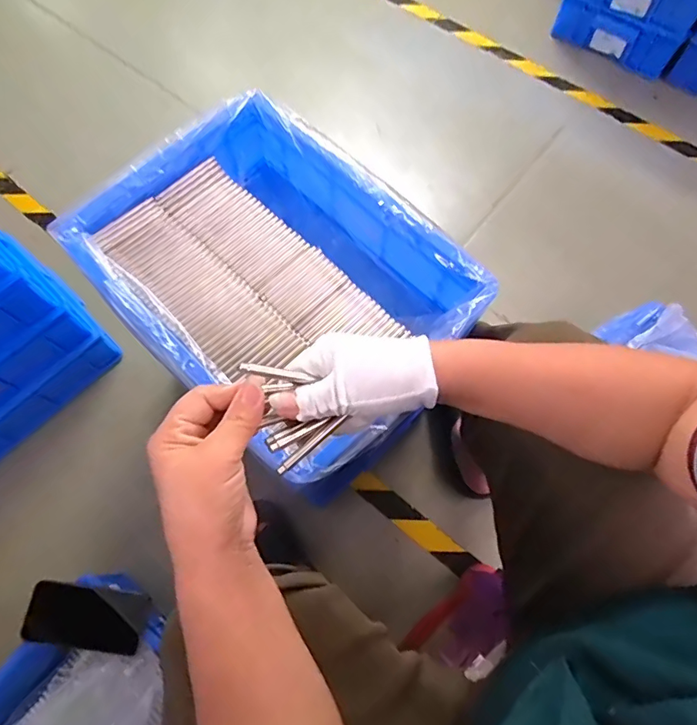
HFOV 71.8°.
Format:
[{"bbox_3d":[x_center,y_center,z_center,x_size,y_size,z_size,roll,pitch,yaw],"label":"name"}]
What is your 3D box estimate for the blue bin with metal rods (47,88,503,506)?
[{"bbox_3d":[-0.081,-0.093,0.581,0.404,0.132,0.307,40,74,13],"label":"blue bin with metal rods"}]

